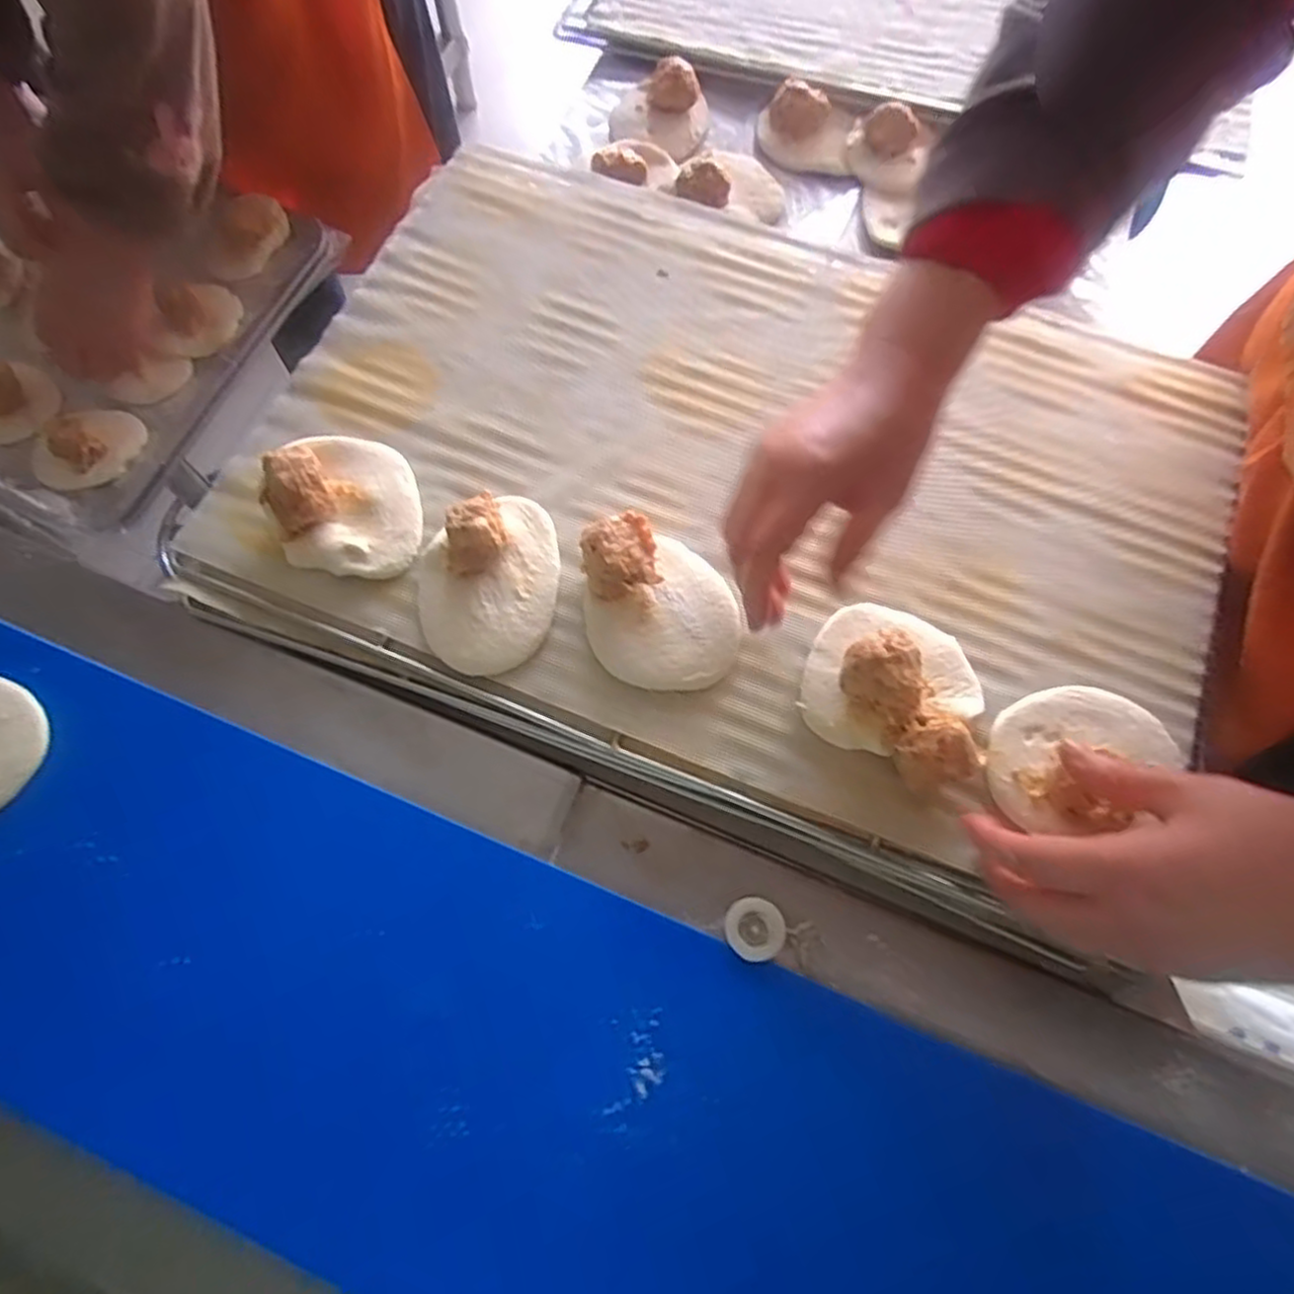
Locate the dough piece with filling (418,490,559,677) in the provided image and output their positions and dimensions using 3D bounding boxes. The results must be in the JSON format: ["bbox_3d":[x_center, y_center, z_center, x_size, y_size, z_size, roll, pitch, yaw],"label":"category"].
[{"bbox_3d":[-0.094,-0.045,0.414,0.078,0.035,0.113,3,70,1],"label":"dough piece with filling"}]

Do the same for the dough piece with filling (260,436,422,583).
[{"bbox_3d":[-0.179,-0.093,0.432,0.087,0.037,0.093,0,70,0],"label":"dough piece with filling"}]

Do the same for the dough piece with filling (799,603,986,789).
[{"bbox_3d":[0.137,0.017,0.390,0.094,0.039,0.089,29,73,10],"label":"dough piece with filling"}]

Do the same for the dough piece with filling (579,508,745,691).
[{"bbox_3d":[0.008,-0.027,0.409,0.085,0.036,0.096,-5,70,-2],"label":"dough piece with filling"}]

